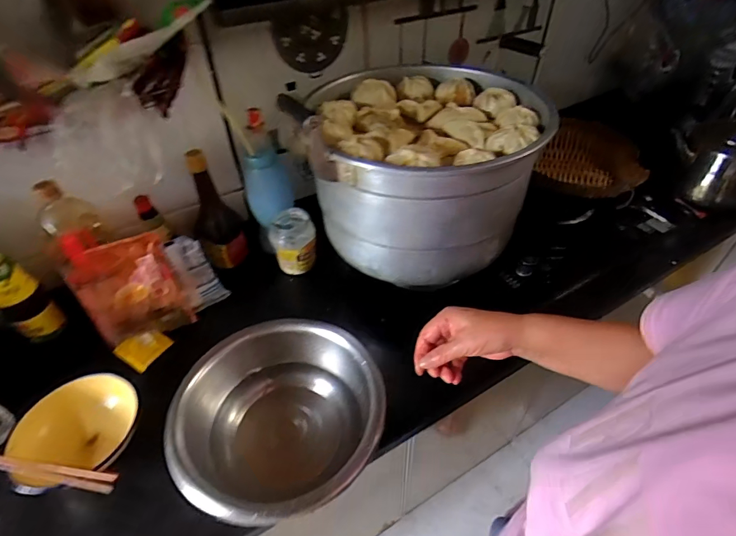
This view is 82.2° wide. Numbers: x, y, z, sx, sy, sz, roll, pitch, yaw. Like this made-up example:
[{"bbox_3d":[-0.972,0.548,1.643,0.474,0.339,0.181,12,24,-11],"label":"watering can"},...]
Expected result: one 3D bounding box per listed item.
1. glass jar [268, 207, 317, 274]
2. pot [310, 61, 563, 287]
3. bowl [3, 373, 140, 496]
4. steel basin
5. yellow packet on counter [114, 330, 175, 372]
[{"bbox_3d":[-0.159,-0.058,0.898,0.094,0.105,0.102,-12,46,-9],"label":"glass jar"},{"bbox_3d":[0.103,-0.180,0.781,0.372,0.240,0.393,-2,45,2],"label":"pot"},{"bbox_3d":[-0.422,0.257,0.641,0.159,0.093,0.173,34,56,31],"label":"bowl"},{"bbox_3d":[-0.125,0.219,0.616,0.266,0.112,0.281,-2,45,2],"label":"steel basin"},{"bbox_3d":[-0.414,0.145,0.780,0.068,0.011,0.073,37,67,0],"label":"yellow packet on counter"}]

